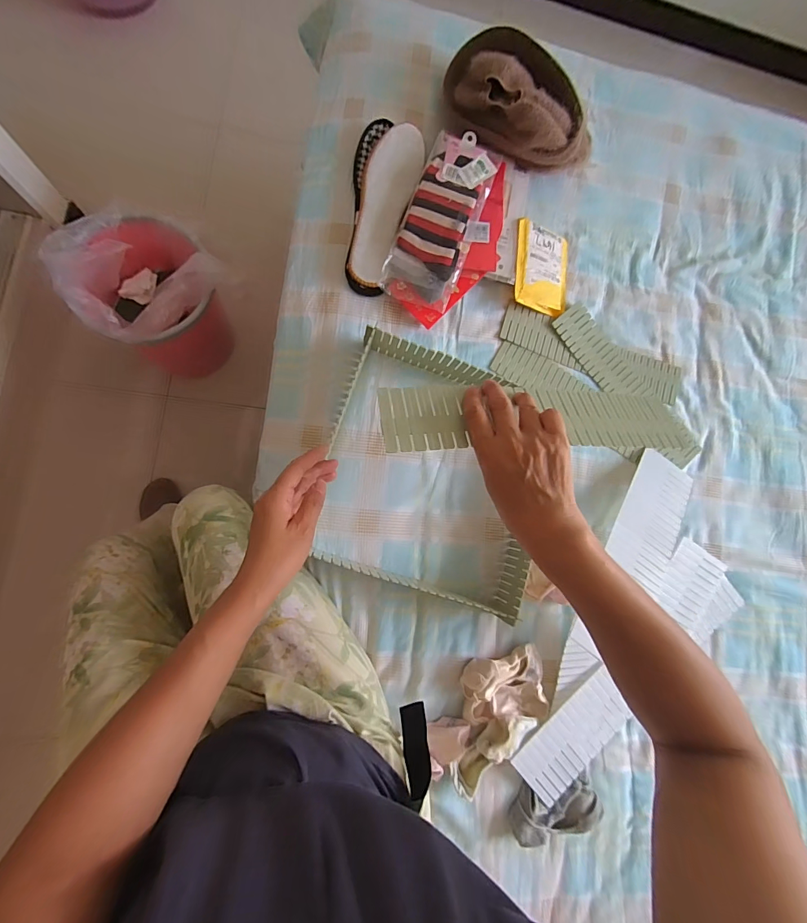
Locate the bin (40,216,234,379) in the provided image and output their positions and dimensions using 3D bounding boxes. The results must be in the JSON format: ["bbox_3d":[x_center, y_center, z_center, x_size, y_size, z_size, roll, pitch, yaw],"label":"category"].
[{"bbox_3d":[-0.524,-0.342,0.842,0.267,0.313,0.244,1,83,-10],"label":"bin"}]

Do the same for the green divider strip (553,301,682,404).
[{"bbox_3d":[0.349,-0.166,0.642,0.232,0.011,0.098,29,84,-4],"label":"green divider strip"}]

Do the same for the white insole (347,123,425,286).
[{"bbox_3d":[-0.030,-0.379,0.570,0.075,0.016,0.246,17,86,-4],"label":"white insole"}]

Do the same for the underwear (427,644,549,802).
[{"bbox_3d":[0.120,0.348,0.531,0.213,0.054,0.125,-40,93,-9],"label":"underwear"}]

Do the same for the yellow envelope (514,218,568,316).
[{"bbox_3d":[0.221,-0.305,0.617,0.103,0.011,0.132,6,89,-27],"label":"yellow envelope"}]

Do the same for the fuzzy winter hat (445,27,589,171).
[{"bbox_3d":[0.168,-0.522,0.591,0.241,0.109,0.127,32,82,-6],"label":"fuzzy winter hat"}]

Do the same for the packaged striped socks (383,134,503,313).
[{"bbox_3d":[0.062,-0.351,0.564,0.115,0.028,0.251,20,89,-1],"label":"packaged striped socks"}]

